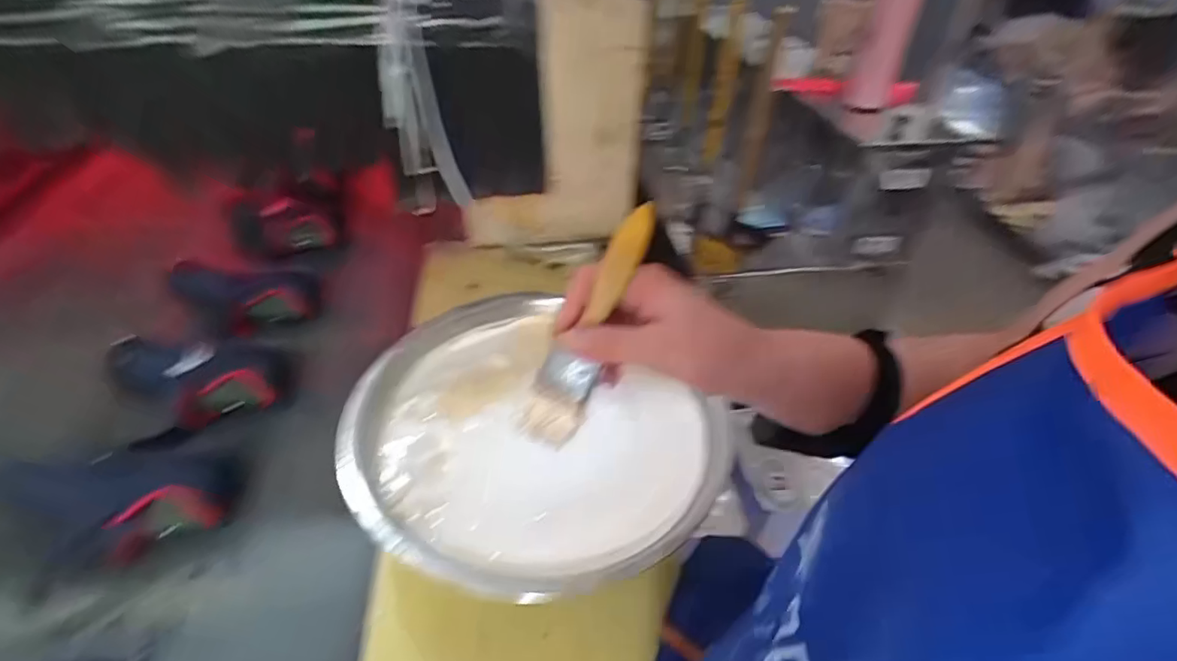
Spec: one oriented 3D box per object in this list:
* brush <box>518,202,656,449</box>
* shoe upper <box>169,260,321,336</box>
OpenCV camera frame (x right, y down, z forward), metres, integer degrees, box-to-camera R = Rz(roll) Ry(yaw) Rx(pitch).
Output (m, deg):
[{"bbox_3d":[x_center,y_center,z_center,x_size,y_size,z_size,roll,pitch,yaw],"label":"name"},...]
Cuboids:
[{"bbox_3d":[0.000,-0.005,0.337,0.035,0.021,0.154,24,90,22],"label":"brush"},{"bbox_3d":[-0.513,-0.047,0.807,0.212,0.059,0.102,0,41,-4],"label":"shoe upper"}]

